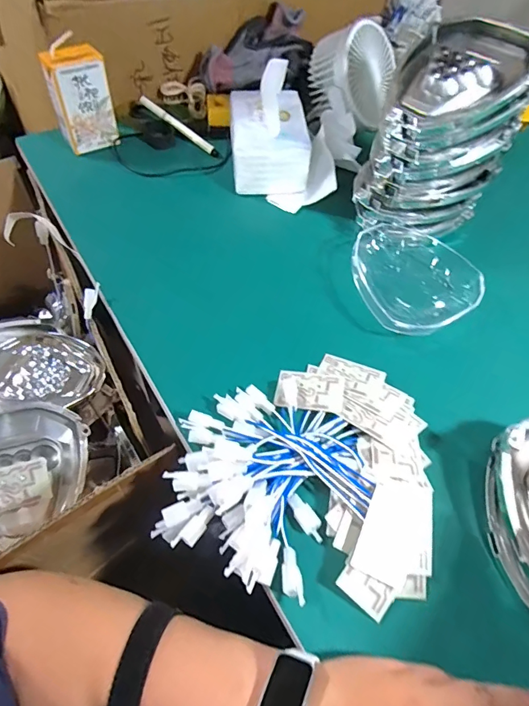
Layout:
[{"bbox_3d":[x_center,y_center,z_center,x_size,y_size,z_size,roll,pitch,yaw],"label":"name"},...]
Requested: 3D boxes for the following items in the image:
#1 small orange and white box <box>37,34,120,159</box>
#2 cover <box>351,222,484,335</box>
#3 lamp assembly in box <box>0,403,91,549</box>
[{"bbox_3d":[-0.234,-0.321,0.551,0.070,0.110,0.041,-24,60,-20],"label":"small orange and white box"},{"bbox_3d":[0.161,-0.081,0.466,0.132,0.040,0.143,-11,57,-12],"label":"cover"},{"bbox_3d":[-0.241,0.103,0.414,0.136,0.050,0.110,-32,82,-25],"label":"lamp assembly in box"}]

